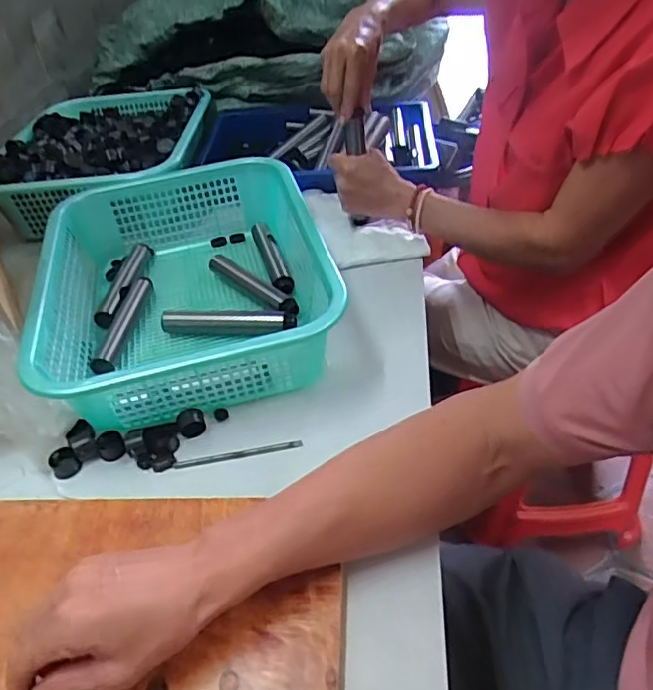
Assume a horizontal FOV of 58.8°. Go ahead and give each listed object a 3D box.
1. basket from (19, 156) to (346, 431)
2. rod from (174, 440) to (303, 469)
[{"bbox_3d":[-0.151,-0.068,0.639,0.283,0.107,0.337,-12,43,-7],"label":"basket"},{"bbox_3d":[-0.081,0.101,0.534,0.116,0.006,0.007,-8,43,-3],"label":"rod"}]

